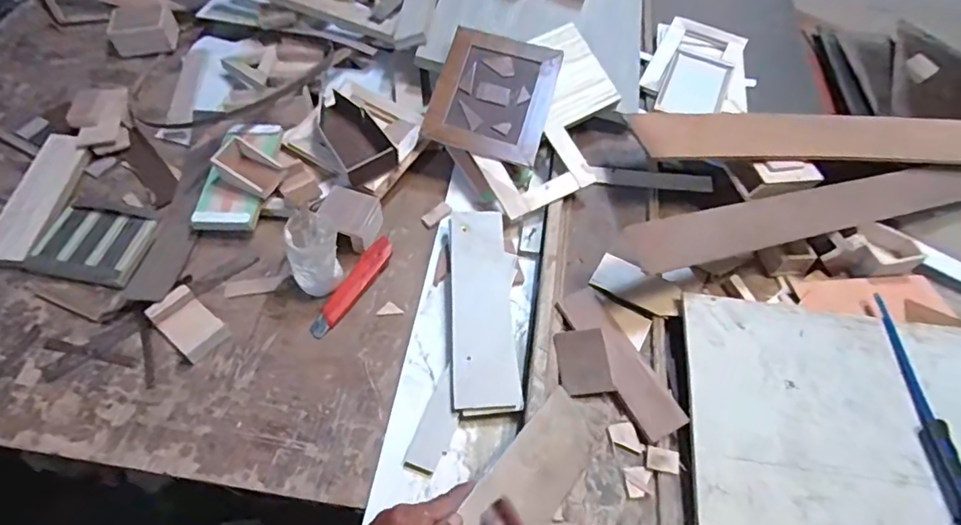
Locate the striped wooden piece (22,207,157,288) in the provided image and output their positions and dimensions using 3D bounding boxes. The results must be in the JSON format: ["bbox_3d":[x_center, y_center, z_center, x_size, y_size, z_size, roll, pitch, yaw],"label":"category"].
[{"bbox_3d":[-0.484,-0.021,0.653,0.131,0.020,0.094,9,56,2],"label":"striped wooden piece"}]

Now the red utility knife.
[{"bbox_3d":[-0.159,0.029,0.651,0.029,0.017,0.149,28,58,15],"label":"red utility knife"}]

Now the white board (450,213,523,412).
[{"bbox_3d":[0.002,0.048,0.628,0.074,0.009,0.256,2,60,-8],"label":"white board"}]

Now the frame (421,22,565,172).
[{"bbox_3d":[0.019,-0.238,0.743,0.160,0.012,0.182,16,77,-2],"label":"frame"}]

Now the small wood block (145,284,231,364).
[{"bbox_3d":[-0.336,0.071,0.604,0.081,0.033,0.051,36,61,19],"label":"small wood block"}]

